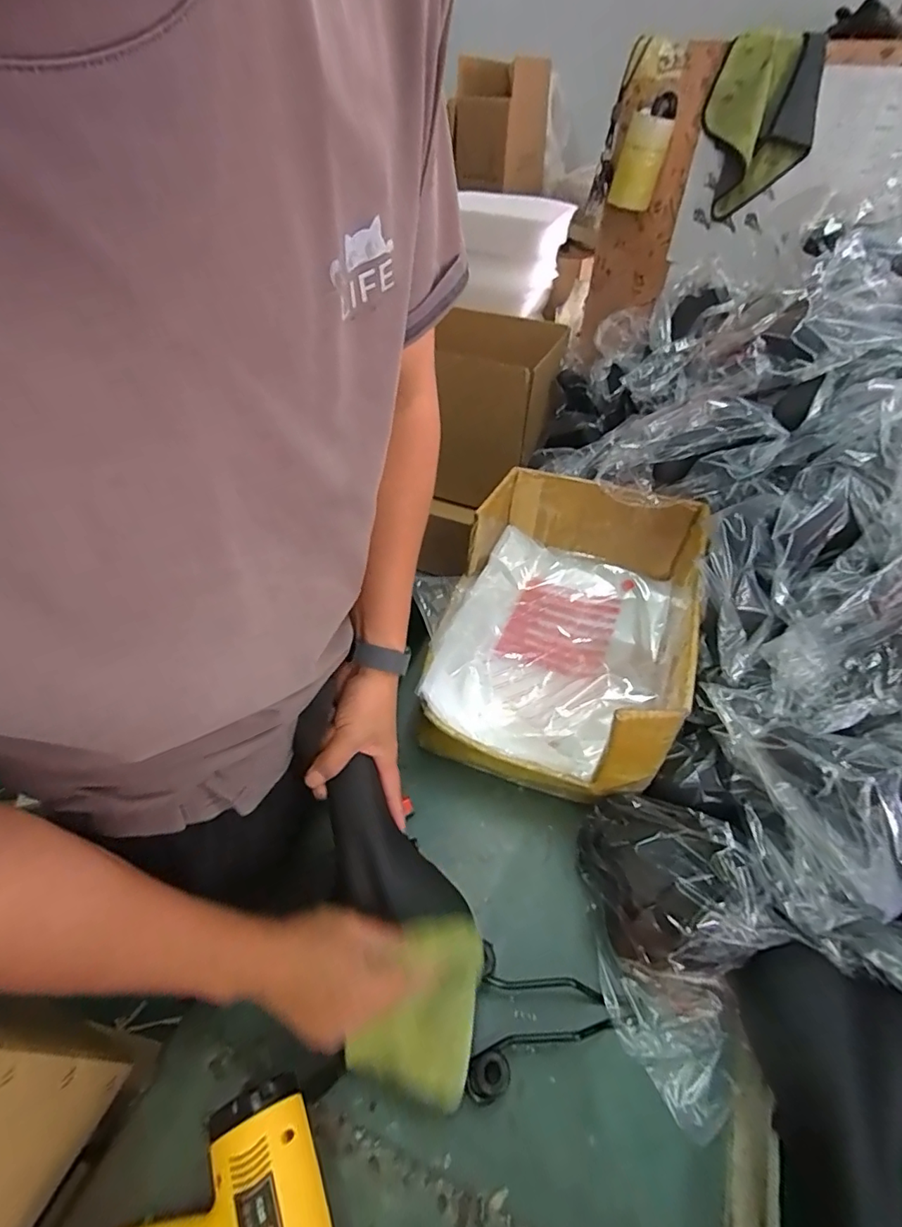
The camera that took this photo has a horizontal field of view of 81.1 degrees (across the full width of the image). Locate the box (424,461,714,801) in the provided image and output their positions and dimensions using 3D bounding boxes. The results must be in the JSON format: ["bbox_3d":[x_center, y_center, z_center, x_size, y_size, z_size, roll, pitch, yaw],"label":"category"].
[{"bbox_3d":[0.155,-0.005,0.733,0.315,0.179,0.431,17,49,16],"label":"box"}]

